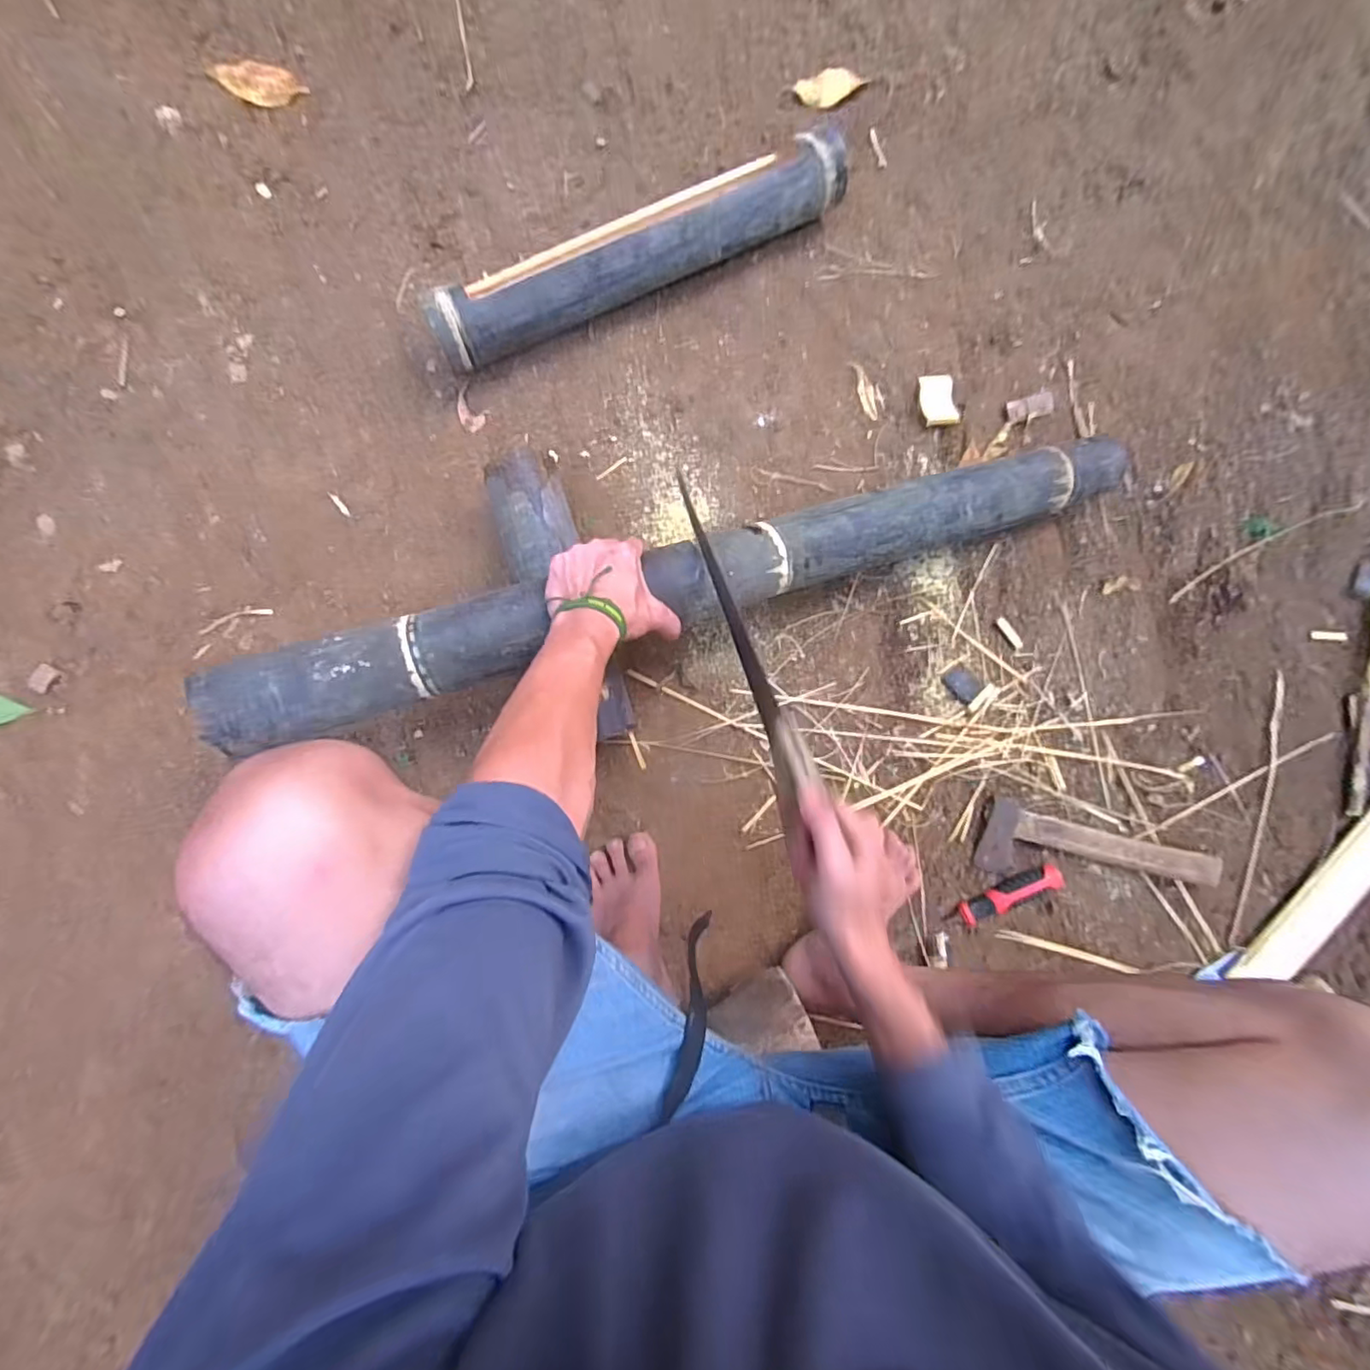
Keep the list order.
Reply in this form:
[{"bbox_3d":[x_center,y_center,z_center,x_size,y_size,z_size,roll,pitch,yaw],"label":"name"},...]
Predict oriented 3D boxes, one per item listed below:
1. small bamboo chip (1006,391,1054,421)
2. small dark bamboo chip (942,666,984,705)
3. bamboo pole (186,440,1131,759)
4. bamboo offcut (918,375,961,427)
[{"bbox_3d":[0.443,-0.355,0.758,0.064,0.014,0.027,-15,91,-6],"label":"small bamboo chip"},{"bbox_3d":[0.347,-0.002,0.741,0.036,0.005,0.046,-42,93,-5],"label":"small dark bamboo chip"},{"bbox_3d":[0.047,-0.115,0.616,0.960,0.073,0.079,-18,91,-13],"label":"bamboo pole"},{"bbox_3d":[0.319,-0.357,0.749,0.046,0.018,0.060,-8,90,-6],"label":"bamboo offcut"}]

